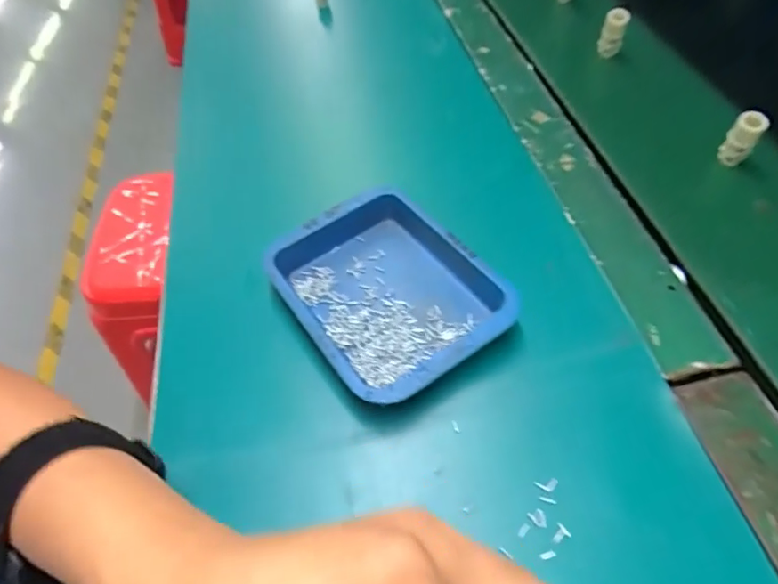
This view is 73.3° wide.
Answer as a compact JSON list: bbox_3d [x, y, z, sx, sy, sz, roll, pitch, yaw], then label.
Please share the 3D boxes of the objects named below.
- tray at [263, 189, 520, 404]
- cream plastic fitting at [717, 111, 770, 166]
[{"bbox_3d":[-0.002,-0.002,0.350,0.117,0.024,0.150,-31,57,-17],"label":"tray"},{"bbox_3d":[0.281,-0.121,0.415,0.022,0.042,0.016,26,60,22],"label":"cream plastic fitting"}]

